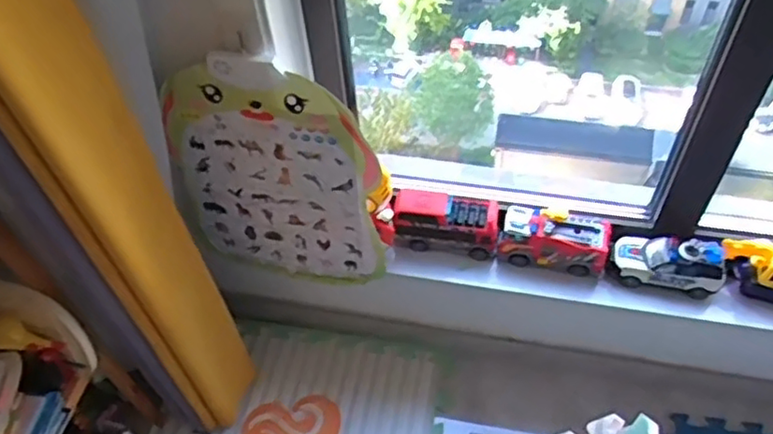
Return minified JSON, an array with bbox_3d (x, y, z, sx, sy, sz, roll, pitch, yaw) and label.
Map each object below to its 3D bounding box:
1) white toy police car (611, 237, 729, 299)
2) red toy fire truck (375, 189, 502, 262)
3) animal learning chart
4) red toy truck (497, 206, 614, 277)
[{"bbox_3d":[0.491,0.083,1.124,0.185,0.089,0.074,11,52,12],"label":"white toy police car"},{"bbox_3d":[0.101,0.018,1.209,0.226,0.119,0.087,1,51,5],"label":"red toy fire truck"},{"bbox_3d":[-0.181,-0.054,1.076,0.344,0.506,0.018,11,51,5],"label":"animal learning chart"},{"bbox_3d":[0.306,0.045,1.174,0.191,0.101,0.091,14,53,15],"label":"red toy truck"}]

